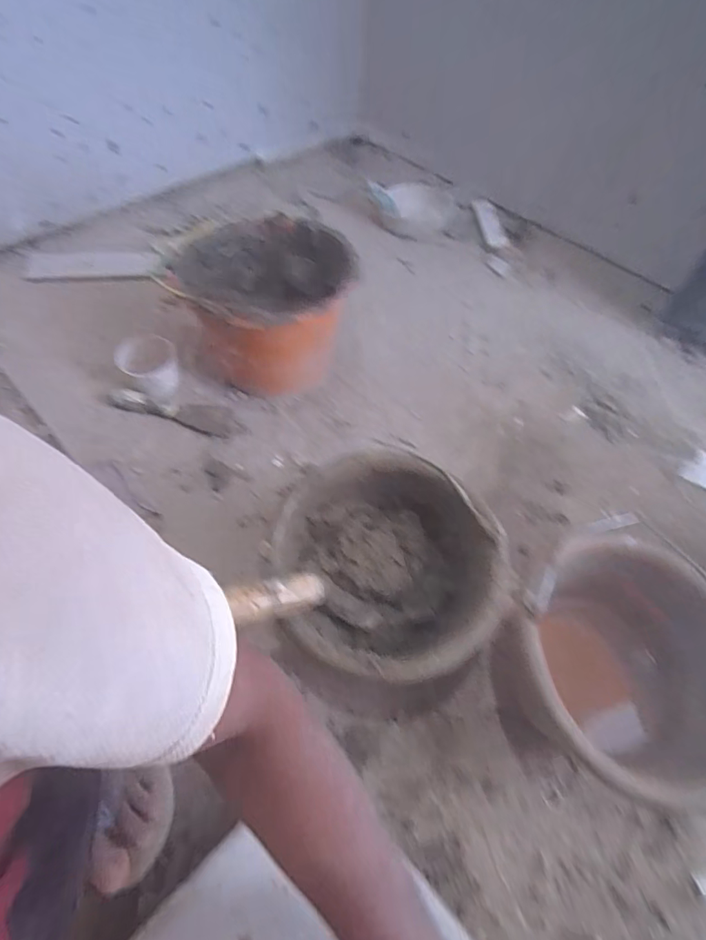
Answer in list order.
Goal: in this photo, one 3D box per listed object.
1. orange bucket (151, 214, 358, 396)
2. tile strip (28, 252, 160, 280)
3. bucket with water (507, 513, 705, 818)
[{"bbox_3d":[-0.144,-0.256,0.809,0.254,0.202,0.254,-2,57,-6],"label":"orange bucket"},{"bbox_3d":[-0.530,-0.424,0.999,0.269,0.014,0.086,-1,58,1],"label":"tile strip"},{"bbox_3d":[0.282,0.220,0.545,0.230,0.181,0.231,2,56,-4],"label":"bucket with water"}]

